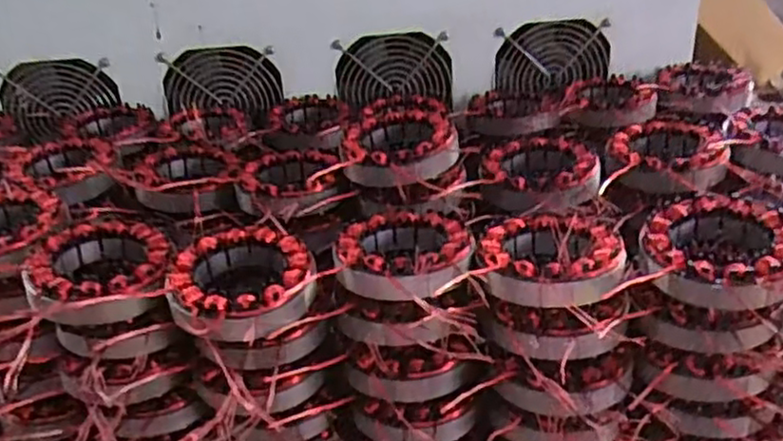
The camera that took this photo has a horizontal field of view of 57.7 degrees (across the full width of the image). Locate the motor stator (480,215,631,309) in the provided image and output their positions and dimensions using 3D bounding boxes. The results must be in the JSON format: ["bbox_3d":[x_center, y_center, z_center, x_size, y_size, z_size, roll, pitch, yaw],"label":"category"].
[{"bbox_3d":[0.097,0.021,0.433,0.084,0.023,0.086,6,29,17],"label":"motor stator"}]

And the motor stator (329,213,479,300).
[{"bbox_3d":[0.008,0.020,0.450,0.085,0.026,0.084,-3,28,1],"label":"motor stator"}]

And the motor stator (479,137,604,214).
[{"bbox_3d":[0.110,-0.031,0.533,0.082,0.035,0.094,14,32,29],"label":"motor stator"}]

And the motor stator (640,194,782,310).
[{"bbox_3d":[0.194,0.021,0.421,0.084,0.035,0.090,9,30,21],"label":"motor stator"}]

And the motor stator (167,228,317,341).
[{"bbox_3d":[-0.091,0.037,0.433,0.084,0.028,0.087,-11,29,-14],"label":"motor stator"}]

